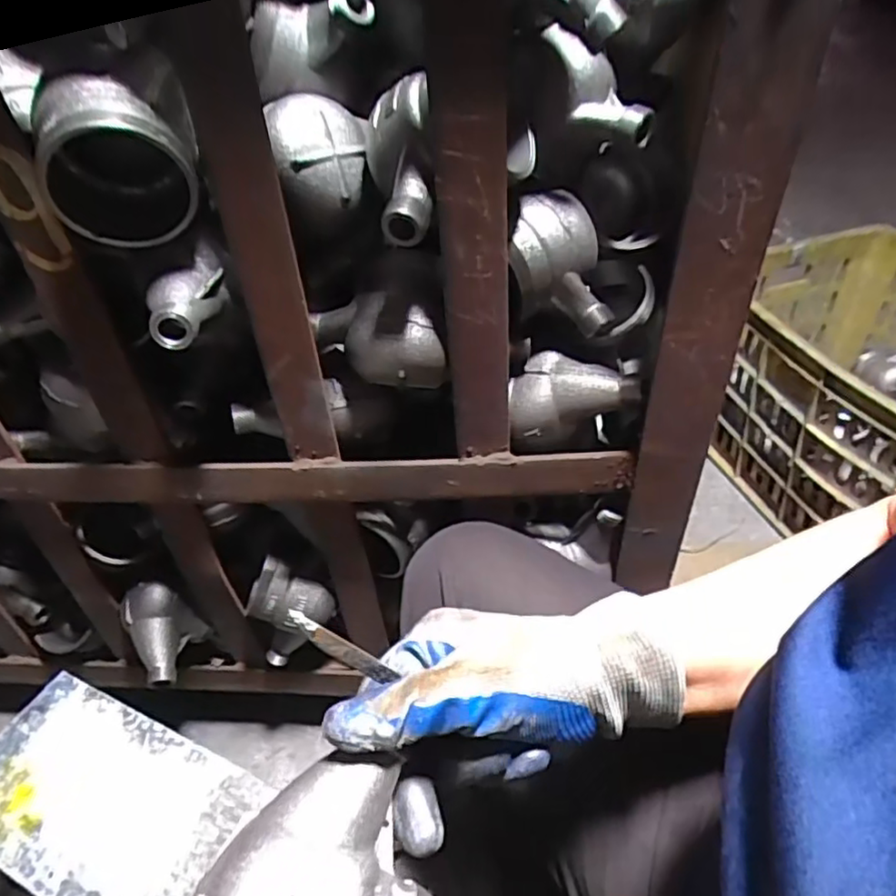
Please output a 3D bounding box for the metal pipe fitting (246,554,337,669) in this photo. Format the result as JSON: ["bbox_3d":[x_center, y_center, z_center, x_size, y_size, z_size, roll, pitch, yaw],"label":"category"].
[{"bbox_3d":[-0.158,0.167,0.646,0.091,0.115,0.043,5,41,11],"label":"metal pipe fitting"}]

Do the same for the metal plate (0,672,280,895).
[{"bbox_3d":[-0.251,0.254,0.464,0.212,0.004,0.120,15,44,20],"label":"metal plate"}]

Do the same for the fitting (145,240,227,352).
[{"bbox_3d":[-0.163,-0.090,0.395,0.040,0.034,0.067,6,56,13],"label":"fitting"}]

